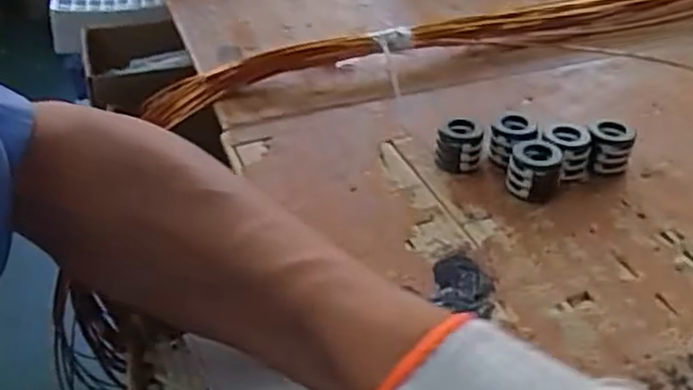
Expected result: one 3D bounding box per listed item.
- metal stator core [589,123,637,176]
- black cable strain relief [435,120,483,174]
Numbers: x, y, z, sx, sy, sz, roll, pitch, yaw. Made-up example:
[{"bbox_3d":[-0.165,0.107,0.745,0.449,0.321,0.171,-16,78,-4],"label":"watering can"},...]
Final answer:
[{"bbox_3d":[0.266,-0.046,0.701,0.041,0.045,0.042,13,38,18],"label":"metal stator core"},{"bbox_3d":[0.116,-0.050,0.708,0.047,0.044,0.042,6,37,9],"label":"black cable strain relief"}]

